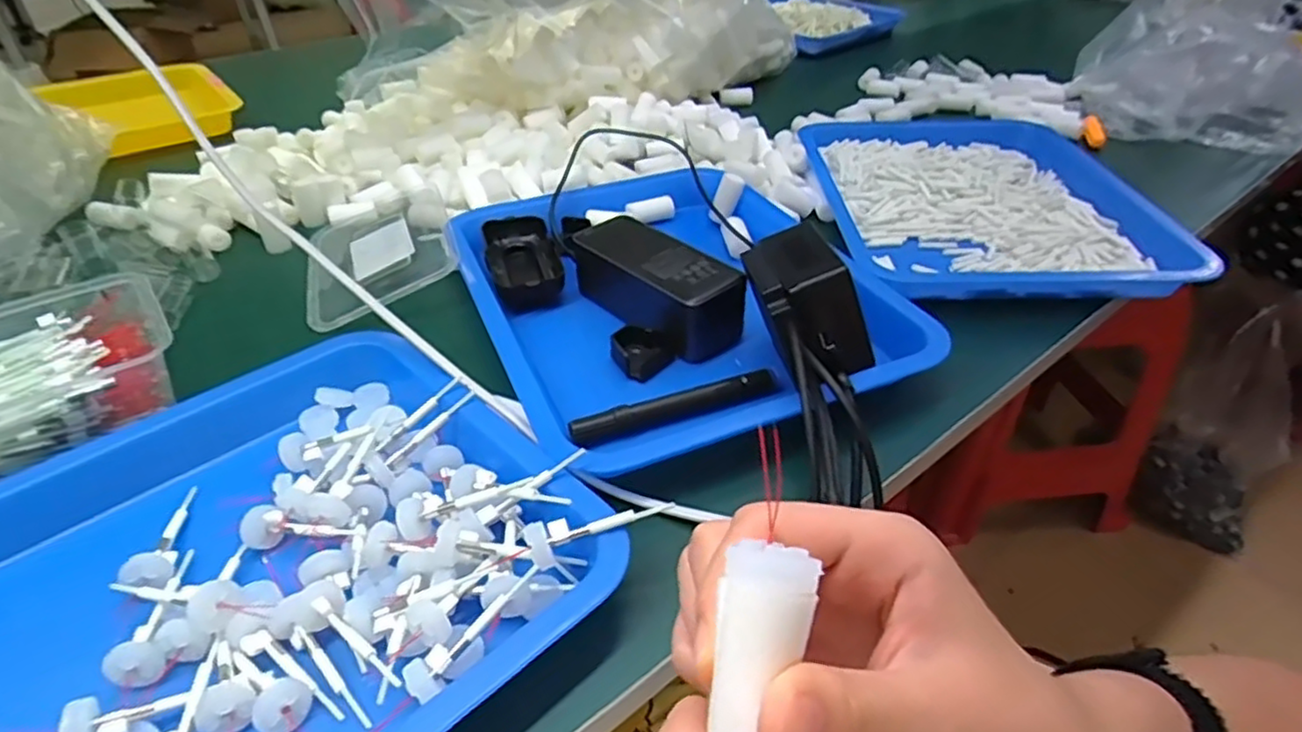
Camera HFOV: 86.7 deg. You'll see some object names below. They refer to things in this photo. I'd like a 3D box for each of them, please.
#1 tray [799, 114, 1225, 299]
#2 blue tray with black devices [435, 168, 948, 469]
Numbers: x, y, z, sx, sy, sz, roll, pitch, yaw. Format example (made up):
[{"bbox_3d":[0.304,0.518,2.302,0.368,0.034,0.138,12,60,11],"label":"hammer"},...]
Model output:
[{"bbox_3d":[0.286,-0.158,0.619,0.269,0.036,0.346,0,38,1],"label":"tray"},{"bbox_3d":[0.009,-0.072,0.485,0.258,0.092,0.334,-16,41,-18],"label":"blue tray with black devices"}]

